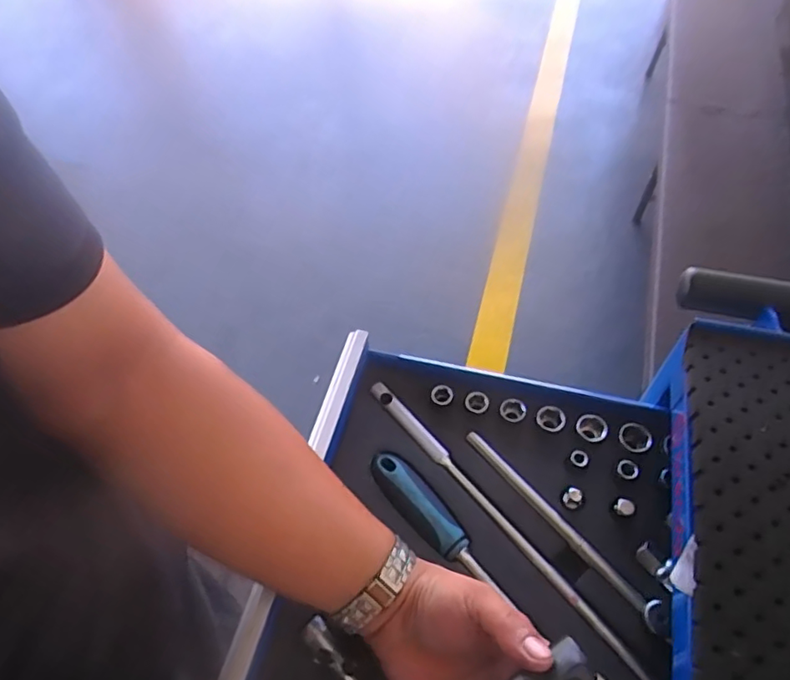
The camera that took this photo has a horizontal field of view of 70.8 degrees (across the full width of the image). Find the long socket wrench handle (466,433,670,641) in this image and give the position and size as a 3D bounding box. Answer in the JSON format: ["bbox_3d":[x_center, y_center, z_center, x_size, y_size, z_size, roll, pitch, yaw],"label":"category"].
[{"bbox_3d":[0.128,0.143,0.435,0.016,0.013,0.197,-36,62,-19],"label":"long socket wrench handle"}]

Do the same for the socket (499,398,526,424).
[{"bbox_3d":[0.103,0.063,0.487,0.019,0.017,0.020,-1,57,2],"label":"socket"}]

